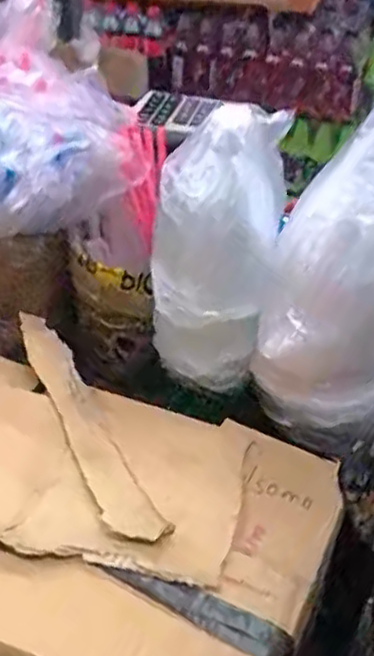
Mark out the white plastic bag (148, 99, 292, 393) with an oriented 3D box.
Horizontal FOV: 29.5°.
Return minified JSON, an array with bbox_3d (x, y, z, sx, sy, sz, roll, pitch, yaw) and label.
[{"bbox_3d":[0.025,-0.064,0.616,0.101,0.228,0.088,4,39,3],"label":"white plastic bag"}]

